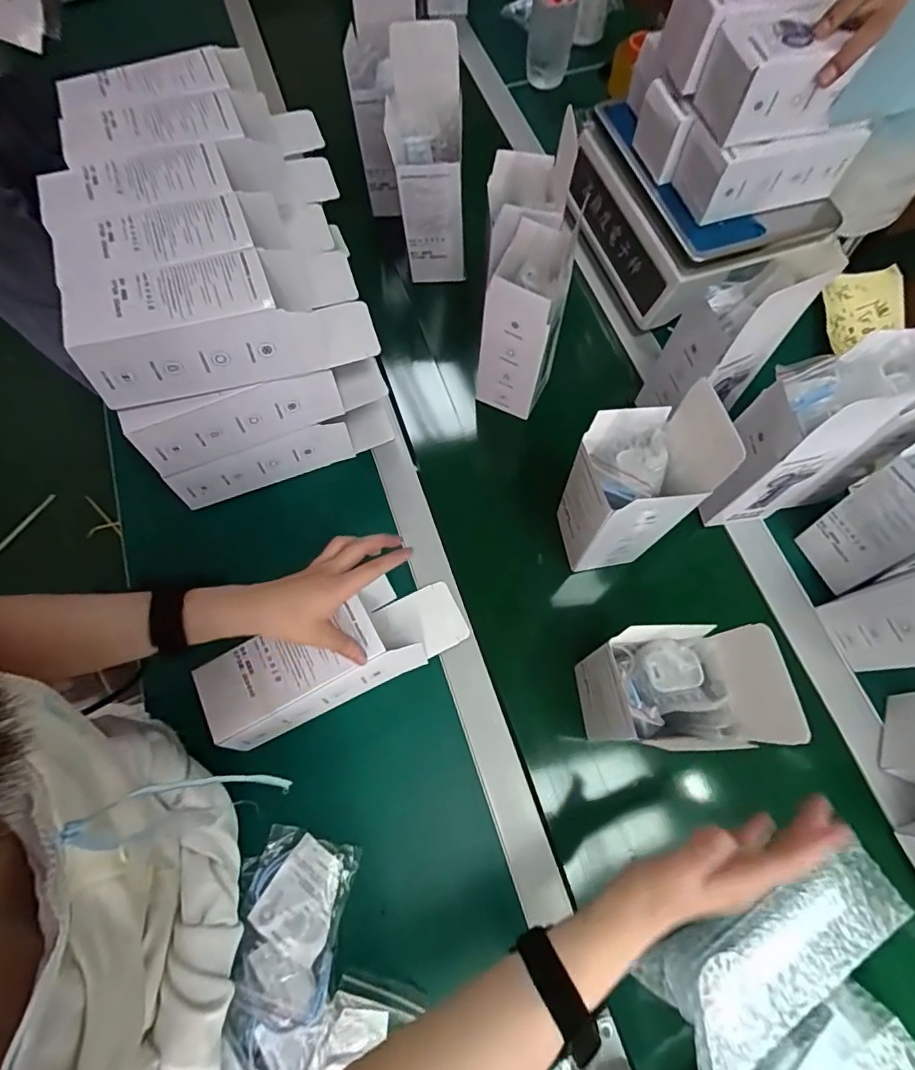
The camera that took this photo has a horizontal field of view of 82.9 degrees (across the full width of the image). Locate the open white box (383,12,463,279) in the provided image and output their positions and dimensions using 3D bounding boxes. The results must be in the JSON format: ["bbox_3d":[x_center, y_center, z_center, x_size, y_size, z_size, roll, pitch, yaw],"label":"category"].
[{"bbox_3d":[-0.036,-0.426,0.610,0.078,0.242,0.080,-5,67,-1],"label":"open white box"}]

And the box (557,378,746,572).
[{"bbox_3d":[0.152,-0.039,0.470,0.088,0.225,0.080,-1,67,1],"label":"box"}]

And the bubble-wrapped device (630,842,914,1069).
[{"bbox_3d":[0.257,0.336,0.420,0.205,0.056,0.073,-27,69,-10],"label":"bubble-wrapped device"}]

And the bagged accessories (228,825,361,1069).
[{"bbox_3d":[-0.149,0.356,0.444,0.095,0.017,0.174,6,67,4],"label":"bagged accessories"}]

